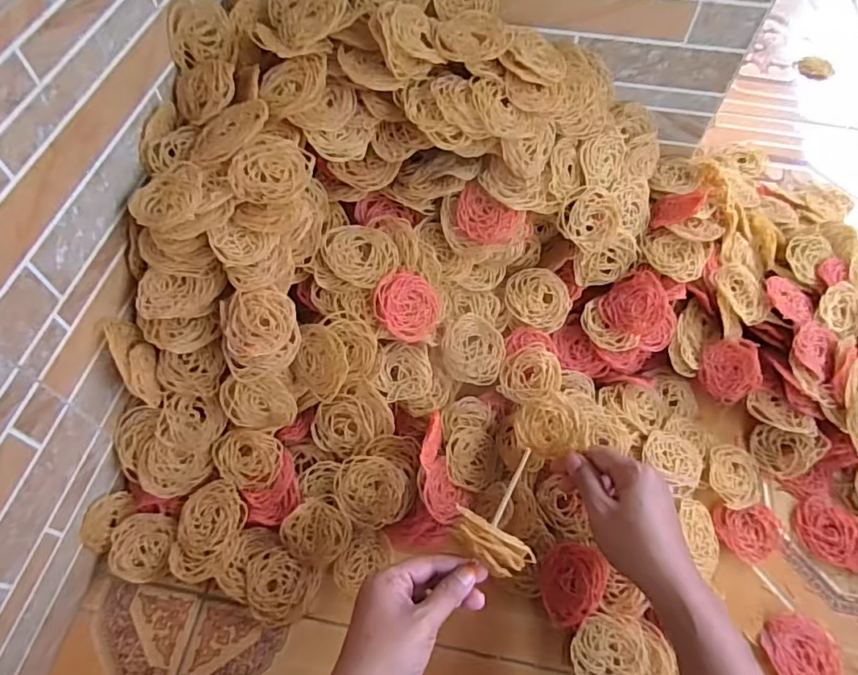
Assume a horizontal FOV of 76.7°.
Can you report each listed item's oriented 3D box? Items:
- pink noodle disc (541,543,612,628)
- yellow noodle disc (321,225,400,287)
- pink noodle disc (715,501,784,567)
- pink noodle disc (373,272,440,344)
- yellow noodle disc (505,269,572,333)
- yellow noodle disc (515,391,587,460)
[{"bbox_3d":[0.120,0.209,0.458,0.051,0.021,0.063,19,60,10],"label":"pink noodle disc"},{"bbox_3d":[-0.061,-0.074,0.483,0.064,0.022,0.054,13,60,7],"label":"yellow noodle disc"},{"bbox_3d":[0.302,0.183,0.508,0.064,0.007,0.051,-3,59,-2],"label":"pink noodle disc"},{"bbox_3d":[-0.019,-0.028,0.489,0.062,0.010,0.062,-2,95,-28],"label":"pink noodle disc"},{"bbox_3d":[0.109,-0.038,0.541,0.064,0.019,0.060,0,59,0],"label":"yellow noodle disc"},{"bbox_3d":[0.103,0.076,0.463,0.056,0.005,0.054,0,90,17],"label":"yellow noodle disc"}]

